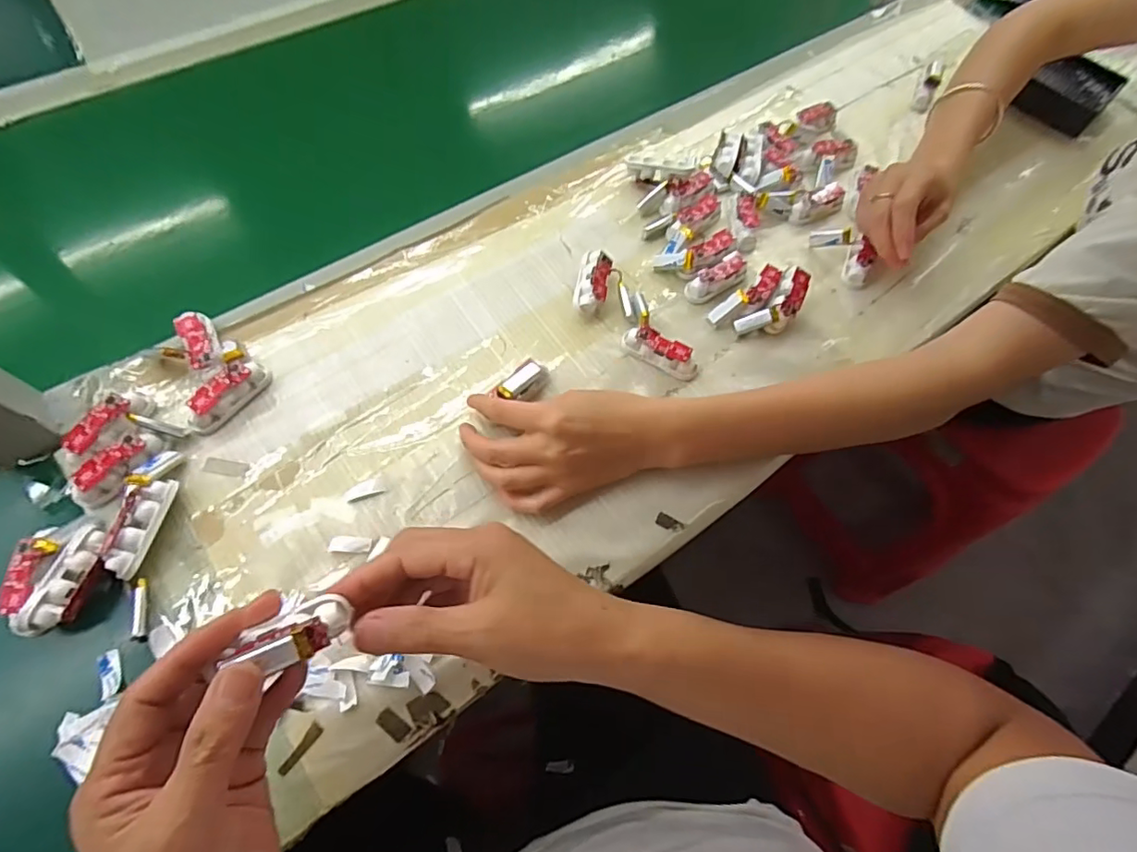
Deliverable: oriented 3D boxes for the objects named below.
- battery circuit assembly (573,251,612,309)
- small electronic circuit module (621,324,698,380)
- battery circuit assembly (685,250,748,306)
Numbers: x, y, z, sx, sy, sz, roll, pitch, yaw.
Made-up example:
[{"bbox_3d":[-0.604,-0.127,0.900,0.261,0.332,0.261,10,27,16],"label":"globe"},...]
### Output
[{"bbox_3d":[0.020,-0.117,0.452,0.026,0.025,0.054,10,64,1],"label":"battery circuit assembly"},{"bbox_3d":[0.072,-0.058,0.431,0.063,0.021,0.020,28,66,9],"label":"small electronic circuit module"},{"bbox_3d":[0.127,-0.126,0.465,0.062,0.018,0.023,-31,70,-17],"label":"battery circuit assembly"}]

